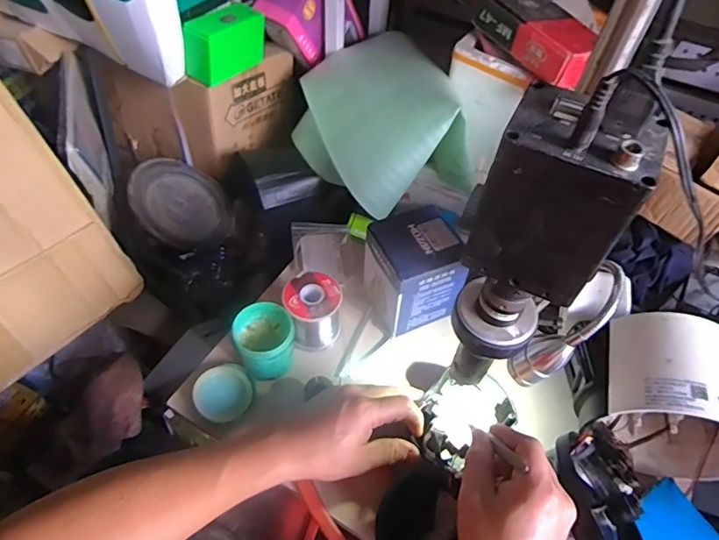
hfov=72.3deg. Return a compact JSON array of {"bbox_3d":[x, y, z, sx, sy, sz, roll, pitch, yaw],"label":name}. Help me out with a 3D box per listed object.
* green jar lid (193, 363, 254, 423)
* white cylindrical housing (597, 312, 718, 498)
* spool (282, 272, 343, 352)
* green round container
[{"bbox_3d":[-0.143,0.128,0.517,0.055,0.016,0.060,2,51,-2],"label":"green jar lid"},{"bbox_3d":[0.293,0.123,0.468,0.132,0.134,0.102,15,52,9],"label":"white cylindrical housing"},{"bbox_3d":[-0.052,0.049,0.556,0.060,0.076,0.054,-3,51,-6],"label":"spool"},{"bbox_3d":[-0.101,0.076,0.530,0.059,0.060,0.064,2,51,-2],"label":"green round container"}]

